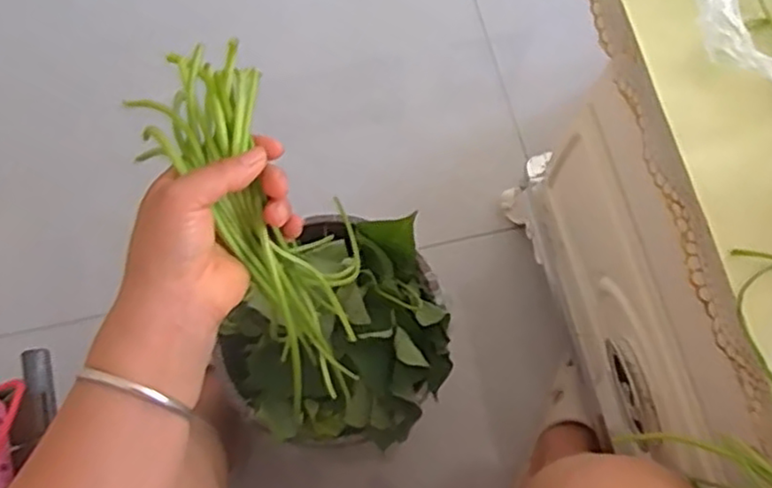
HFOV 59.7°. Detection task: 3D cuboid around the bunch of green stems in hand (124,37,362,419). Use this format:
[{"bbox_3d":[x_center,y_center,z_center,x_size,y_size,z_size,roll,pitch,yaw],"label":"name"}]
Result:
[{"bbox_3d":[-0.073,-0.009,0.432,0.086,0.066,0.233,-26,106,-9],"label":"bunch of green stems in hand"}]

